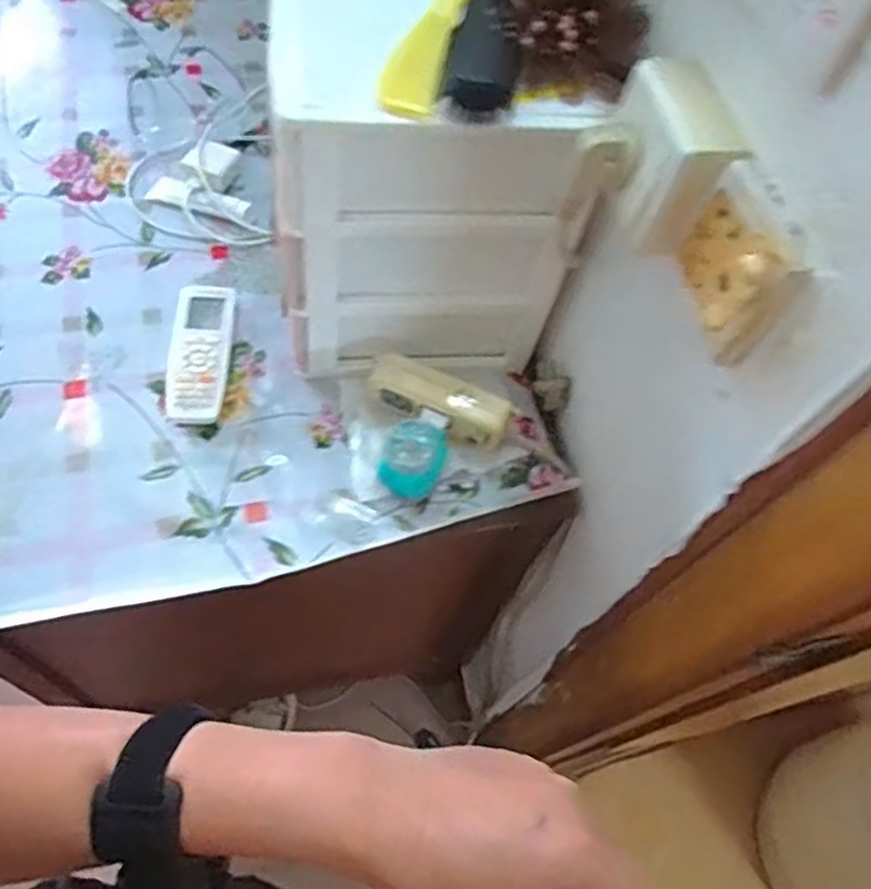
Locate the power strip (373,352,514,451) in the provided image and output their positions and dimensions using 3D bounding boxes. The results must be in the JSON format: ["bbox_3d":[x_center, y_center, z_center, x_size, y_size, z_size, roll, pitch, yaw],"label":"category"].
[{"bbox_3d":[0.004,-0.039,0.710,0.130,0.050,0.040,25,64,12],"label":"power strip"}]

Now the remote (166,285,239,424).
[{"bbox_3d":[-0.228,-0.093,0.727,0.054,0.022,0.163,-2,61,-3],"label":"remote"}]

